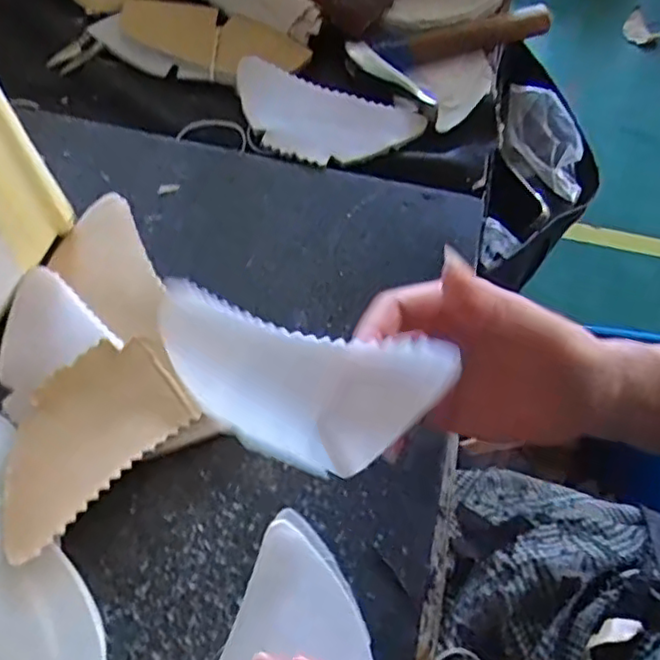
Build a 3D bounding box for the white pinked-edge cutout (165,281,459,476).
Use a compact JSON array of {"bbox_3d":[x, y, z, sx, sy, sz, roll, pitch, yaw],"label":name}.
[{"bbox_3d":[-0.022,0.021,0.273,0.145,0.007,0.059,14,92,30],"label":"white pinked-edge cutout"}]

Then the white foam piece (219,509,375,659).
[{"bbox_3d":[-0.026,0.168,0.287,0.075,0.008,0.150,24,63,14],"label":"white foam piece"}]

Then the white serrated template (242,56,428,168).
[{"bbox_3d":[-0.007,-0.153,0.461,0.139,0.012,0.071,18,64,4],"label":"white serrated template"}]

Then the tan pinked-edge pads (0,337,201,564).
[{"bbox_3d":[-0.132,0.055,0.334,0.069,0.005,0.108,41,68,17],"label":"tan pinked-edge pads"}]

